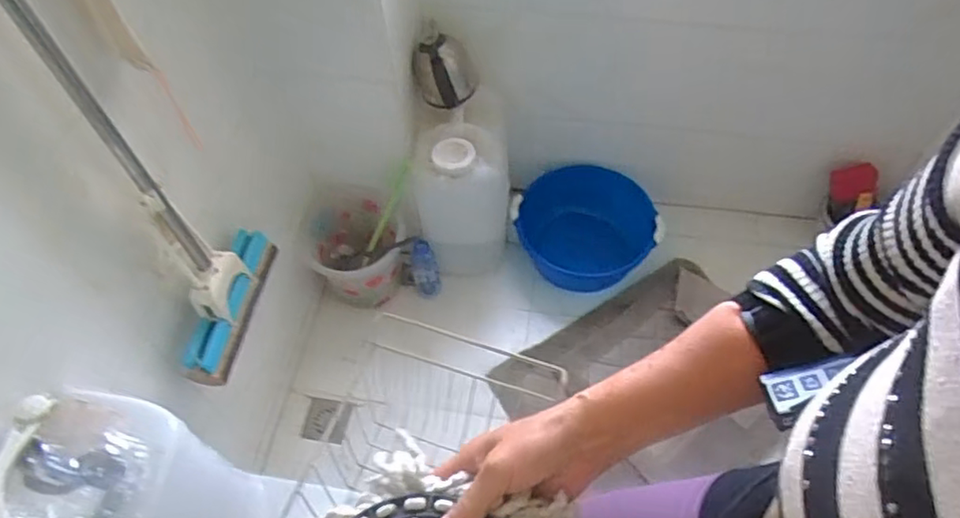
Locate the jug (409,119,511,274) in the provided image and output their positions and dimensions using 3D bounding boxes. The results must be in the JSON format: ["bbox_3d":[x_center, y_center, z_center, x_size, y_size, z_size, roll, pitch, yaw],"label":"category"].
[{"bbox_3d":[-0.041,-0.156,1.472,0.208,0.358,0.159,-3,55,0],"label":"jug"}]

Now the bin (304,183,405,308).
[{"bbox_3d":[-0.301,-0.012,1.525,0.227,0.237,0.240,-1,55,1],"label":"bin"}]

